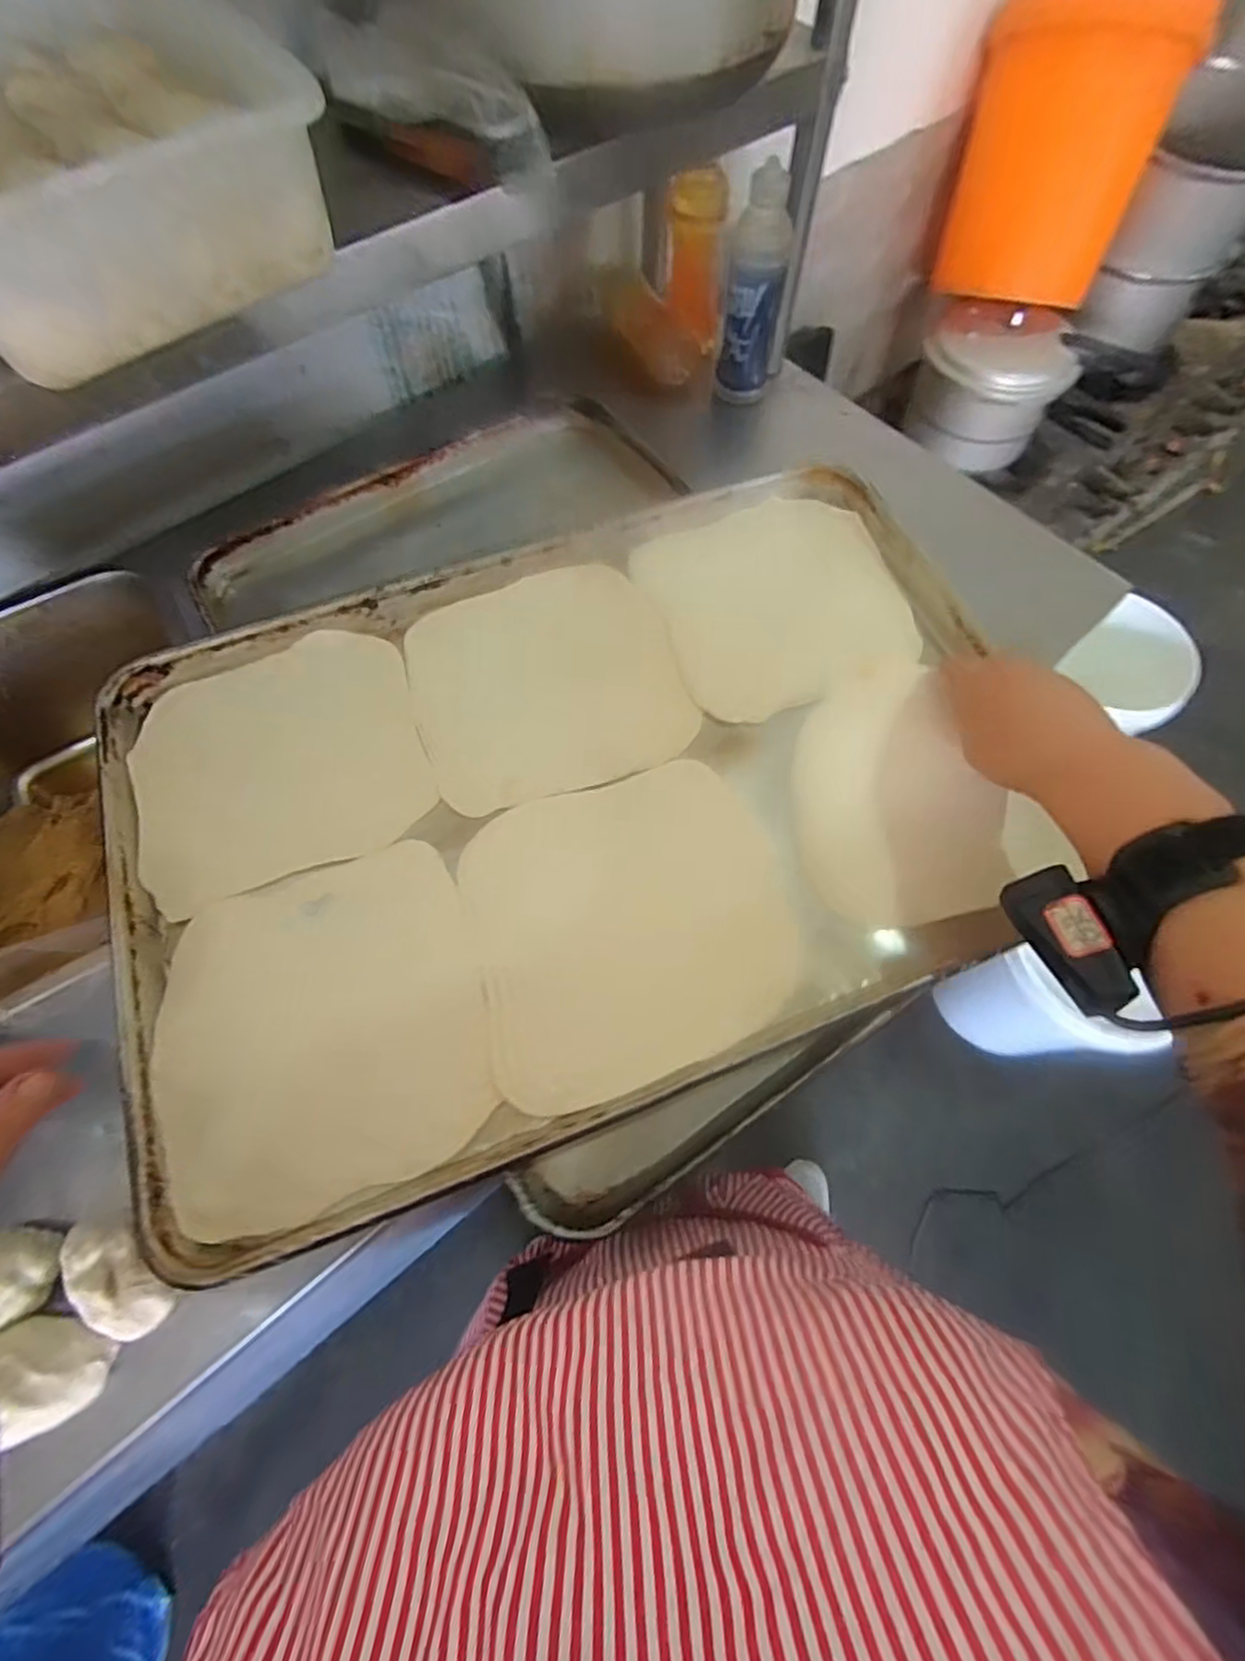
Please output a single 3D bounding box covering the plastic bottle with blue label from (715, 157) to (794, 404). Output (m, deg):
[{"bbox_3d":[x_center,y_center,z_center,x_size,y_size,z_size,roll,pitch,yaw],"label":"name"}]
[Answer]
[{"bbox_3d":[0.155,-0.629,0.786,0.070,0.214,0.053,10,66,6],"label":"plastic bottle with blue label"}]

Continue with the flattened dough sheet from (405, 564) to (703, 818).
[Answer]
[{"bbox_3d":[-0.055,-0.110,0.482,0.187,0.014,0.179,-17,66,-7],"label":"flattened dough sheet"}]

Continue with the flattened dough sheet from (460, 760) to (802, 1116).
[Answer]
[{"bbox_3d":[0.005,0.055,0.413,0.190,0.012,0.187,-15,66,-6],"label":"flattened dough sheet"}]

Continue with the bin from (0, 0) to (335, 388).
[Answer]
[{"bbox_3d":[-0.371,-0.458,0.454,0.305,0.080,0.276,41,72,17],"label":"bin"}]

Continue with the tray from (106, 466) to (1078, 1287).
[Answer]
[{"bbox_3d":[-0.028,-0.031,0.445,0.577,0.036,0.392,-19,67,-7],"label":"tray"}]

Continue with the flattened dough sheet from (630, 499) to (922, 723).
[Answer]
[{"bbox_3d":[0.119,-0.178,0.506,0.182,0.012,0.173,-19,73,-8],"label":"flattened dough sheet"}]

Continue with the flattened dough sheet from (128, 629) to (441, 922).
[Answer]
[{"bbox_3d":[-0.238,-0.052,0.460,0.186,0.014,0.177,-21,67,-8],"label":"flattened dough sheet"}]

